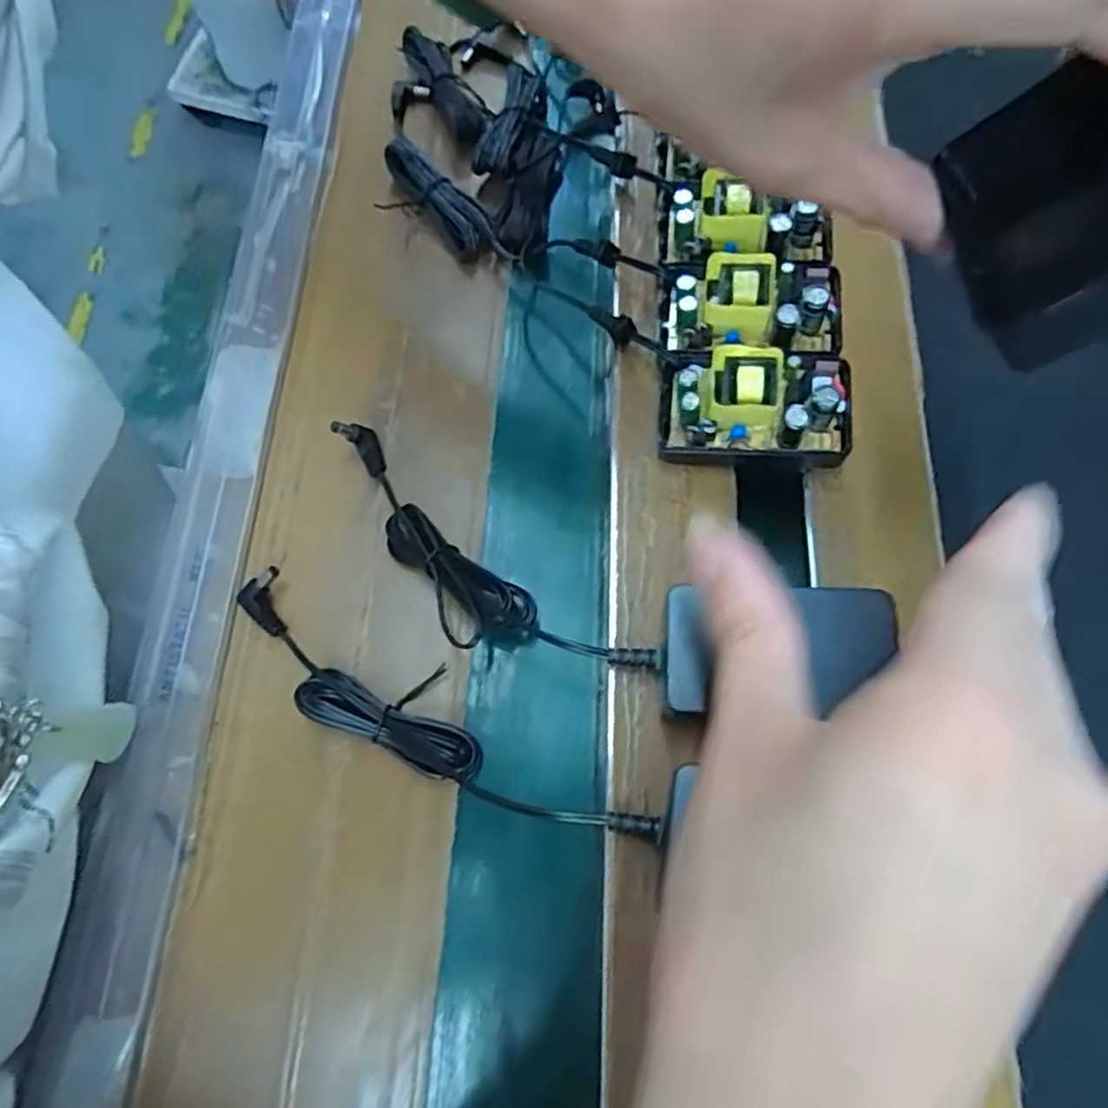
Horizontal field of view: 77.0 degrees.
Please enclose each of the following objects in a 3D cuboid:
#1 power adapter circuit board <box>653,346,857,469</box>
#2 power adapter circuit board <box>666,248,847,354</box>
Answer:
[{"bbox_3d":[0.078,-0.056,0.265,0.069,0.027,0.044,4,72,1],"label":"power adapter circuit board"},{"bbox_3d":[0.080,-0.098,0.276,0.067,0.025,0.040,4,72,1],"label":"power adapter circuit board"}]

